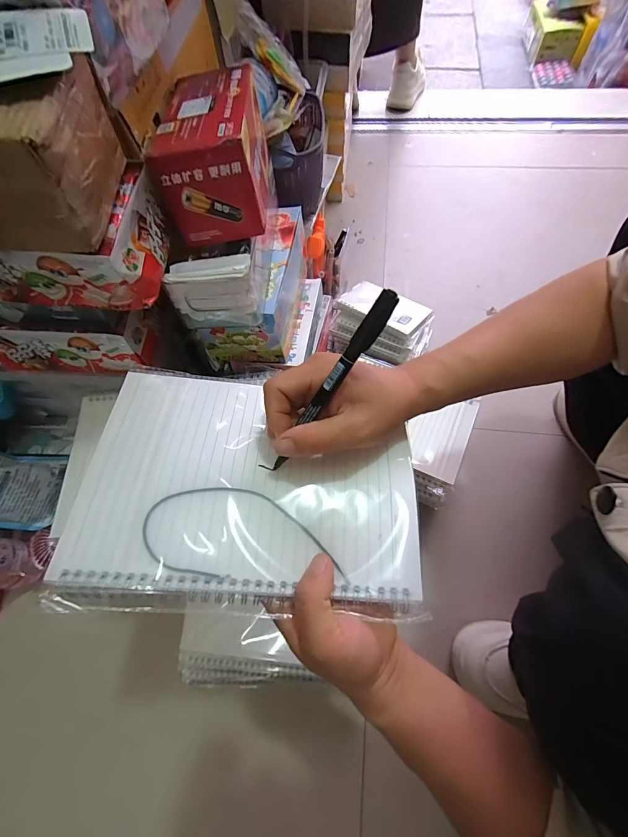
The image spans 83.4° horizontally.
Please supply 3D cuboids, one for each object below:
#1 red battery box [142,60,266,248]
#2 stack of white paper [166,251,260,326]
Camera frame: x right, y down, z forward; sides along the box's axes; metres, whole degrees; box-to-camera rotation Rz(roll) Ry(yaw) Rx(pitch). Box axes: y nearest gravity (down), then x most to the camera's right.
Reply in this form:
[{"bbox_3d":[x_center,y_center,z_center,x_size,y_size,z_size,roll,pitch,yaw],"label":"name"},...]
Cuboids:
[{"bbox_3d":[-0.107,-0.298,0.384,0.101,0.085,0.193,-6,64,0],"label":"red battery box"},{"bbox_3d":[-0.109,-0.148,0.398,0.091,0.073,0.052,-1,65,1],"label":"stack of white paper"}]

